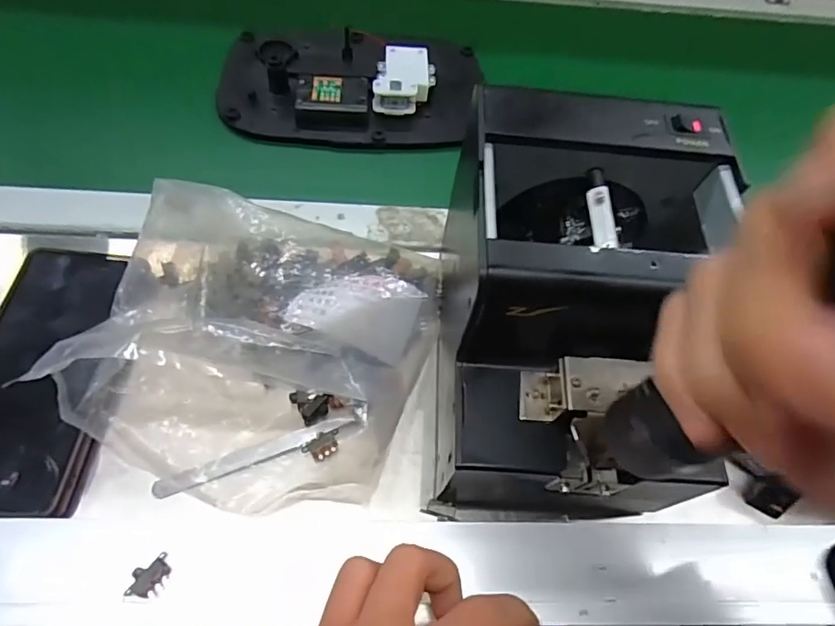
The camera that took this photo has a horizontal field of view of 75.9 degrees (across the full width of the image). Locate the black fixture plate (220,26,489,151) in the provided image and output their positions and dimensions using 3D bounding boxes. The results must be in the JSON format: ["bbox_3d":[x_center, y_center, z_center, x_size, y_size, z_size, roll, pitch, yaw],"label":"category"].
[{"bbox_3d":[-0.056,-0.205,0.467,0.218,0.034,0.141,2,61,-3],"label":"black fixture plate"}]

